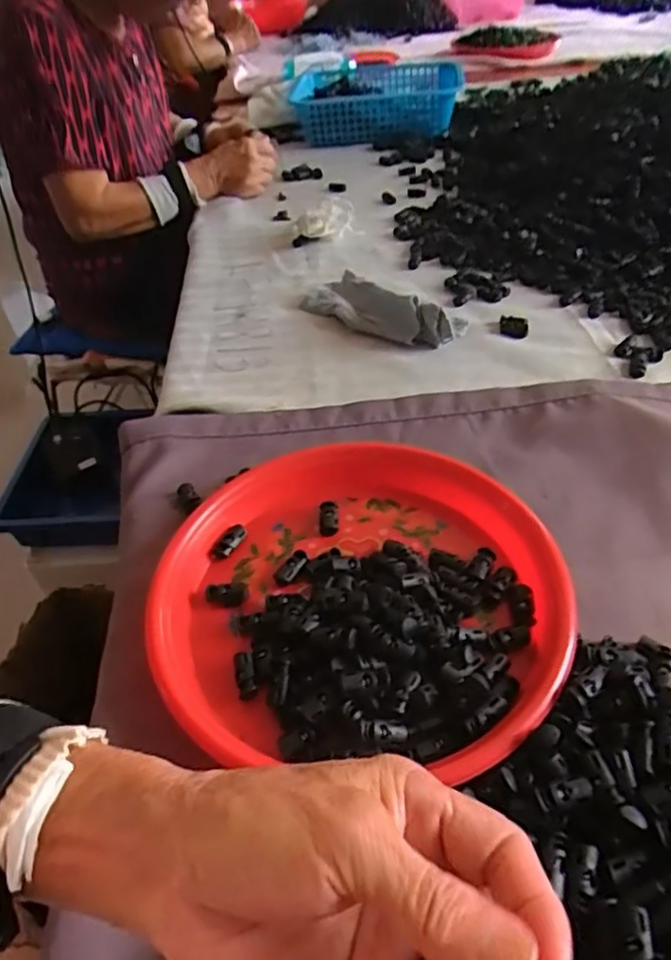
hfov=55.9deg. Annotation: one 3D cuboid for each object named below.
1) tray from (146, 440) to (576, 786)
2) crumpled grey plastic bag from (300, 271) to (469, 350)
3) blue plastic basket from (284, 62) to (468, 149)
[{"bbox_3d":[0.014,0.065,0.404,0.244,0.037,0.226,-3,44,3],"label":"tray"},{"bbox_3d":[0.046,-0.188,0.661,0.184,0.042,0.073,27,53,29],"label":"crumpled grey plastic bag"},{"bbox_3d":[0.078,-0.692,1.153,0.302,0.073,0.234,1,44,6],"label":"blue plastic basket"}]

